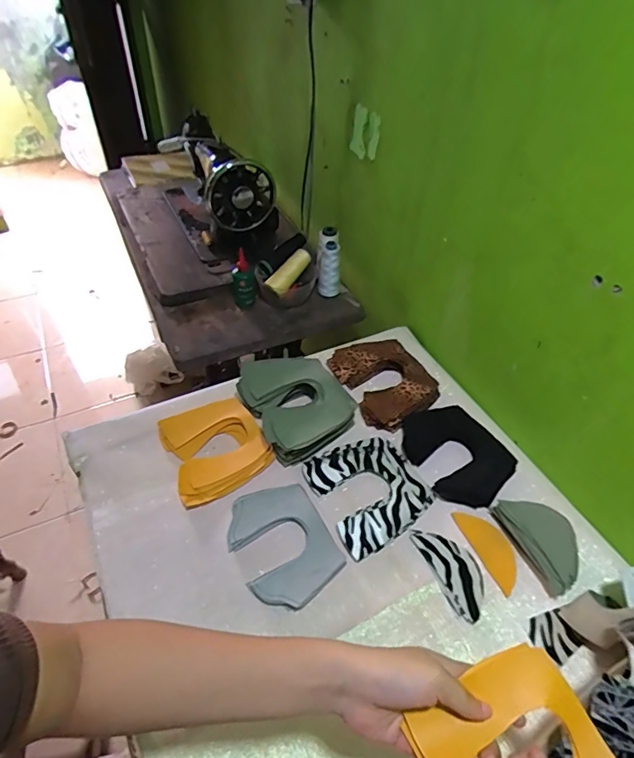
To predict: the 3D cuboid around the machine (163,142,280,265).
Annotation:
[{"bbox_3d":[-0.243,-0.444,1.069,0.163,0.209,0.402,-21,50,-21],"label":"machine"}]

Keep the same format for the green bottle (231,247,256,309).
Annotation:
[{"bbox_3d":[-0.146,-0.194,0.934,0.044,0.108,0.043,-14,48,-14],"label":"green bottle"}]

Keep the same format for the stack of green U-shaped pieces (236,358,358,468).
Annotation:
[{"bbox_3d":[-0.040,0.033,0.742,0.143,0.051,0.183,-26,52,-24],"label":"stack of green U-shaped pieces"}]

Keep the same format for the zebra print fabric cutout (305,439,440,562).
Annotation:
[{"bbox_3d":[0.076,0.151,0.661,0.147,0.010,0.154,-20,50,-20],"label":"zebra print fabric cutout"}]

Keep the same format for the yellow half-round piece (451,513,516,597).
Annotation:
[{"bbox_3d":[0.227,0.219,0.616,0.048,0.004,0.111,-14,44,-16],"label":"yellow half-round piece"}]

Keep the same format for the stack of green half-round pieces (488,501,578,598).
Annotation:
[{"bbox_3d":[0.285,0.202,0.602,0.068,0.034,0.126,-13,48,-14],"label":"stack of green half-round pieces"}]

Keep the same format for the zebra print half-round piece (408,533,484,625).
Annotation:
[{"bbox_3d":[0.172,0.237,0.591,0.057,0.005,0.115,-18,49,-18],"label":"zebra print half-round piece"}]

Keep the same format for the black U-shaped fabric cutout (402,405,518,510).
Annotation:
[{"bbox_3d":[0.202,0.102,0.699,0.118,0.030,0.165,-25,52,-23],"label":"black U-shaped fabric cutout"}]

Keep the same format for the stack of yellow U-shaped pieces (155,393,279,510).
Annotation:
[{"bbox_3d":[-0.149,0.100,0.701,0.136,0.015,0.158,-19,50,-19],"label":"stack of yellow U-shaped pieces"}]

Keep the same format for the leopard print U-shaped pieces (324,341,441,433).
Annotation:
[{"bbox_3d":[0.112,-0.002,0.798,0.139,0.027,0.168,-24,51,-23],"label":"leopard print U-shaped pieces"}]

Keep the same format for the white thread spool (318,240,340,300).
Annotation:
[{"bbox_3d":[0.024,-0.218,0.959,0.042,0.114,0.036,1,46,-1],"label":"white thread spool"}]

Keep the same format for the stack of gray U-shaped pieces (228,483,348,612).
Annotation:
[{"bbox_3d":[-0.044,0.204,0.599,0.117,0.009,0.156,-24,51,-23],"label":"stack of gray U-shaped pieces"}]

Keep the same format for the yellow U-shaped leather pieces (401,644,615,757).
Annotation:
[{"bbox_3d":[0.143,0.270,0.330,0.119,0.041,0.121,-17,49,-17],"label":"yellow U-shaped leather pieces"}]

